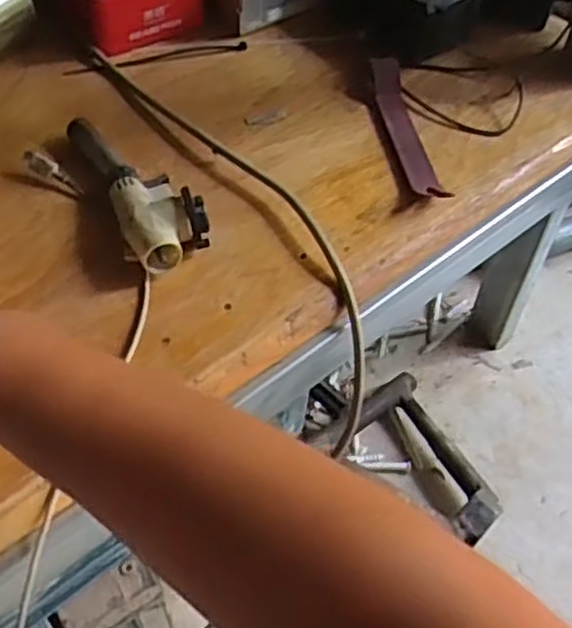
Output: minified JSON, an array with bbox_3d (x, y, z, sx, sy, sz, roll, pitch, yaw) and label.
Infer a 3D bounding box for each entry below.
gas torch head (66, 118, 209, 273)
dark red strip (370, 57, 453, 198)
[{"bbox_3d":[-0.098,-0.088,0.497,0.051,0.034,0.143,-22,59,-17],"label":"gas torch head"},{"bbox_3d":[0.088,-0.134,0.546,0.024,0.022,0.139,-9,56,-9],"label":"dark red strip"}]

